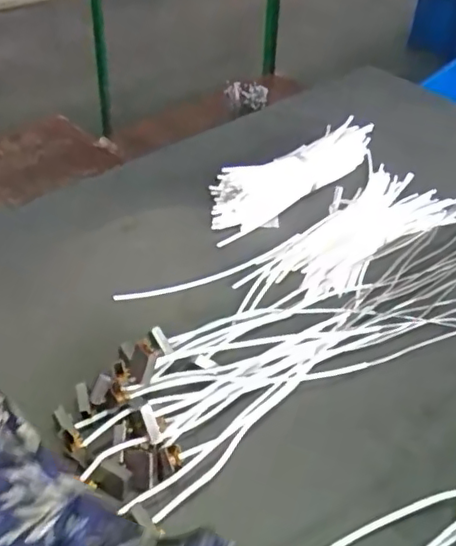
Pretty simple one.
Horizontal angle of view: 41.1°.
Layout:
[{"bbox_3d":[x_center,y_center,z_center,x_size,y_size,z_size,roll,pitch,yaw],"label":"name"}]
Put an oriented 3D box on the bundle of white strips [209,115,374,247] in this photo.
[{"bbox_3d":[0.089,-0.145,0.873,0.305,0.048,0.091,-27,50,-29],"label":"bundle of white strips"}]

